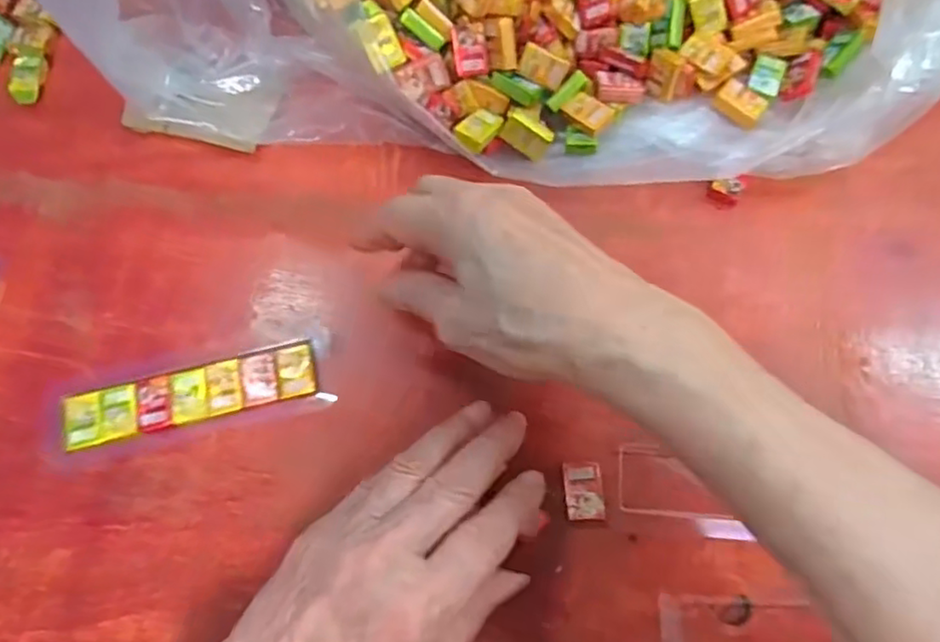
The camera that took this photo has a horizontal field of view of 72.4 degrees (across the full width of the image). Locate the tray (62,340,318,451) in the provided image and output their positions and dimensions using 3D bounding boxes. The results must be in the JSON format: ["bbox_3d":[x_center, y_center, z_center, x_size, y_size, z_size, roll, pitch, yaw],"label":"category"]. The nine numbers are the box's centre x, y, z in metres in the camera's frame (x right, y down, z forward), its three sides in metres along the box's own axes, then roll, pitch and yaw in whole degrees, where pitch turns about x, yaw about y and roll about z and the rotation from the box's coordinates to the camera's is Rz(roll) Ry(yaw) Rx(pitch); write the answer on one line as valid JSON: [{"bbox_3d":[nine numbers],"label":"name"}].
[{"bbox_3d":[-0.134,0.035,0.312,0.118,0.008,0.027,-13,71,-3],"label":"tray"}]

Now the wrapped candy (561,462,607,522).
[{"bbox_3d":[0.052,0.077,0.291,0.017,0.004,0.025,-4,71,1],"label":"wrapped candy"}]

